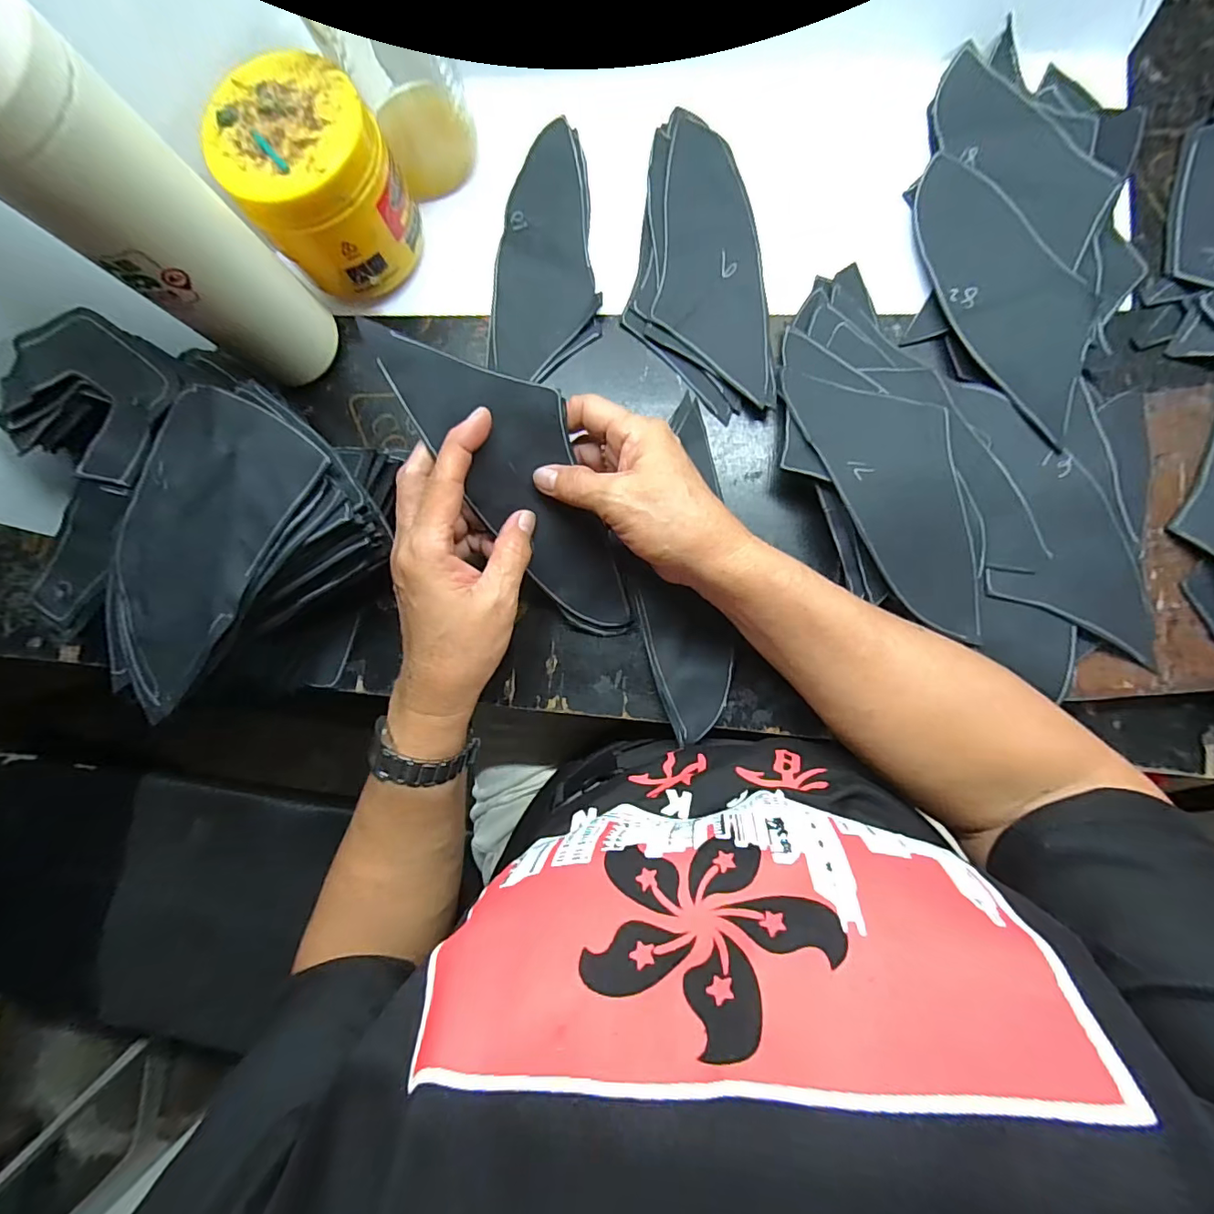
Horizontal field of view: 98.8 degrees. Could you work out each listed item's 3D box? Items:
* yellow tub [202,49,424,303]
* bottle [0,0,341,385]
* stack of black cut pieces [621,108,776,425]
[{"bbox_3d":[-0.176,-0.263,0.335,0.089,0.096,0.088,0,86,5],"label":"yellow tub"},{"bbox_3d":[-0.218,-0.186,0.250,0.059,0.240,0.063,44,91,7],"label":"bottle"},{"bbox_3d":[0.059,-0.229,0.349,0.086,0.008,0.202,-4,85,5],"label":"stack of black cut pieces"}]

